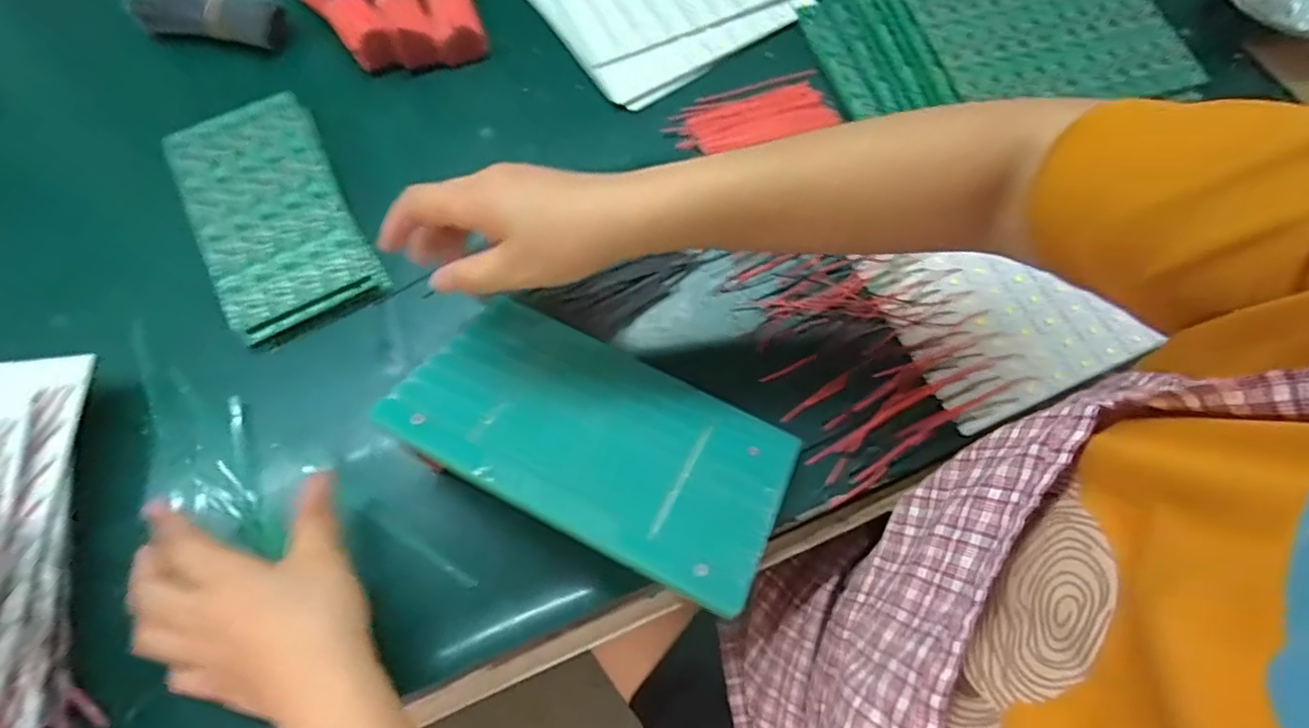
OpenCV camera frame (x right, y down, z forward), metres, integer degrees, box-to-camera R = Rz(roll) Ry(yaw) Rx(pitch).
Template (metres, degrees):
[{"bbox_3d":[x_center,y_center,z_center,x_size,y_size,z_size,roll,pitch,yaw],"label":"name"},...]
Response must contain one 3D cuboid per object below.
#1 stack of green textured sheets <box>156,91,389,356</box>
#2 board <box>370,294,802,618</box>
[{"bbox_3d":[-0.291,-0.115,0.487,0.106,0.023,0.197,-27,72,-12],"label":"stack of green textured sheets"},{"bbox_3d":[-0.033,0.042,0.401,0.231,0.009,0.139,25,46,8],"label":"board"}]

